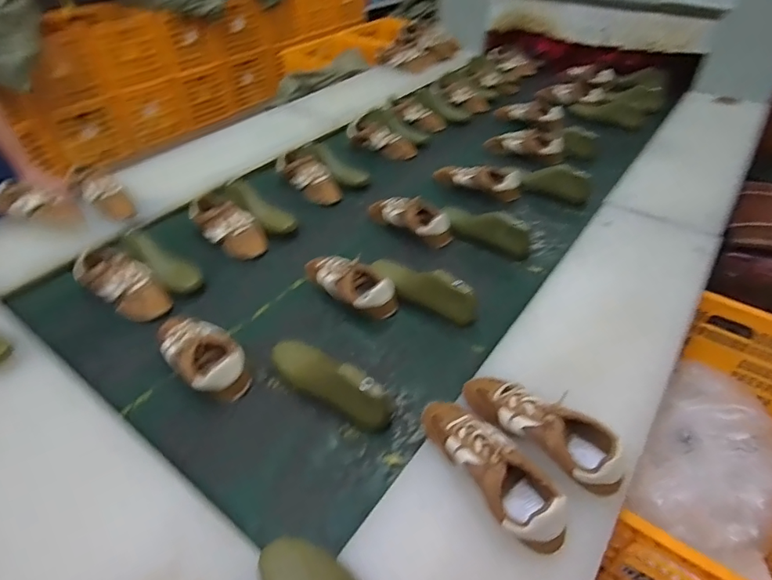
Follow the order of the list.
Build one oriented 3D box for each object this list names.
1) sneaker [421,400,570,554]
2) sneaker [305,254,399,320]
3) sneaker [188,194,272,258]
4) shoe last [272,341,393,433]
[{"bbox_3d":[0.127,0.206,0.573,0.078,0.068,0.218,-20,45,-21],"label":"sneaker"},{"bbox_3d":[-0.073,-0.015,0.903,0.213,0.070,0.079,33,51,31],"label":"sneaker"},{"bbox_3d":[-0.347,-0.144,1.048,0.208,0.081,0.092,28,48,28],"label":"sneaker"},{"bbox_3d":[-0.087,0.137,0.727,0.231,0.083,0.069,24,47,25],"label":"shoe last"}]

